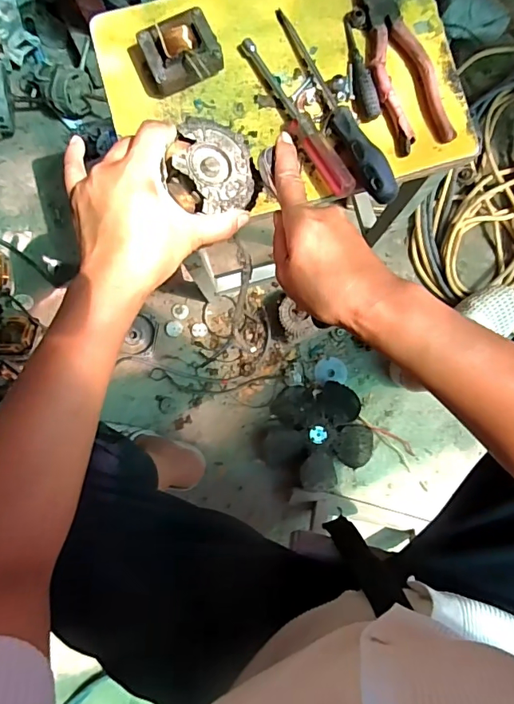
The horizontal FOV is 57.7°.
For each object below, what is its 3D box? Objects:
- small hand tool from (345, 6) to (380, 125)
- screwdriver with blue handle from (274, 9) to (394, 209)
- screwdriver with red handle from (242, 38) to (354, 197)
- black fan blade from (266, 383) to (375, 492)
[{"bbox_3d":[0.101,-0.276,0.448,0.019,0.014,0.109,-8,85,1],"label":"small hand tool"},{"bbox_3d":[0.072,-0.234,0.437,0.025,0.025,0.215,-27,85,-1],"label":"screwdriver with blue handle"},{"bbox_3d":[0.042,-0.224,0.441,0.026,0.022,0.178,-30,85,-1],"label":"screwdriver with red handle"},{"bbox_3d":[0.112,0.143,0.848,0.187,0.034,0.178,0,85,2],"label":"black fan blade"}]

